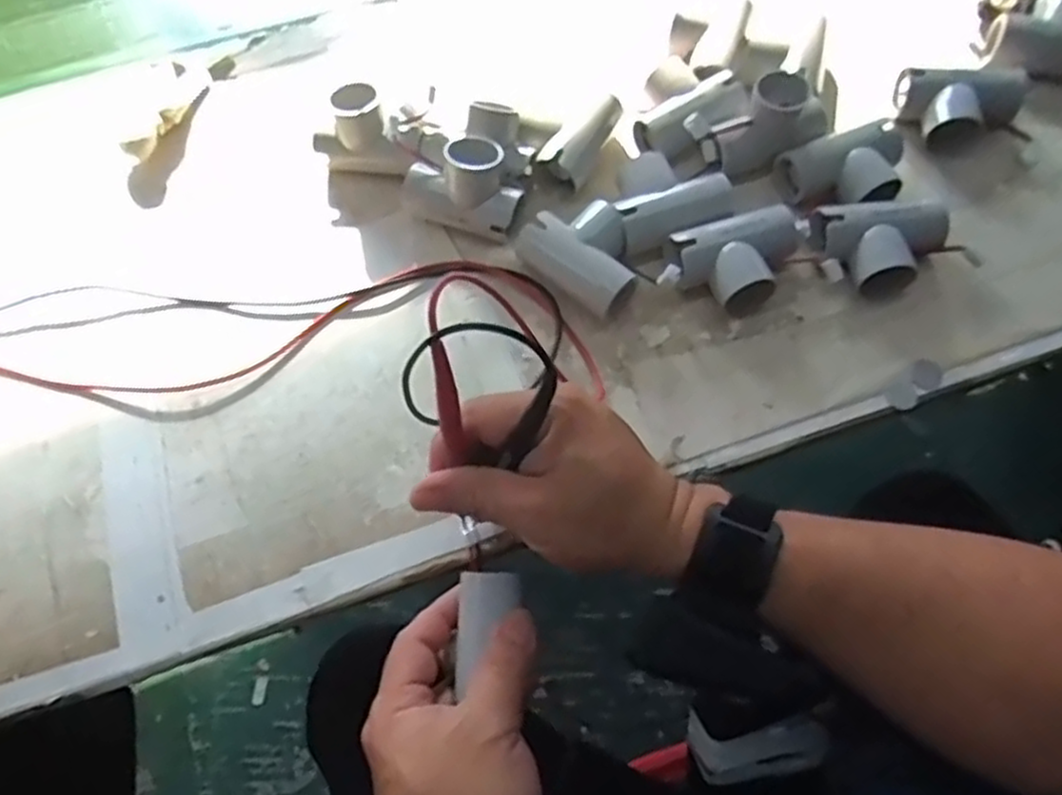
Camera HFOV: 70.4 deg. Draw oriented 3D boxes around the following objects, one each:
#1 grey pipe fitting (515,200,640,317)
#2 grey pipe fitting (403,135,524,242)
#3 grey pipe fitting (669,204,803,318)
[{"bbox_3d":[0.035,-0.089,0.467,0.071,0.033,0.053,38,72,18],"label":"grey pipe fitting"},{"bbox_3d":[-0.041,-0.135,0.480,0.072,0.053,0.046,19,67,11],"label":"grey pipe fitting"},{"bbox_3d":[0.128,-0.082,0.460,0.075,0.030,0.059,-23,66,-8],"label":"grey pipe fitting"}]

